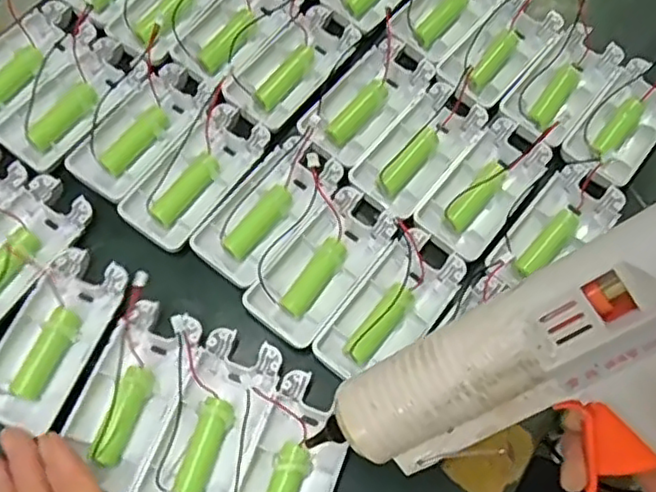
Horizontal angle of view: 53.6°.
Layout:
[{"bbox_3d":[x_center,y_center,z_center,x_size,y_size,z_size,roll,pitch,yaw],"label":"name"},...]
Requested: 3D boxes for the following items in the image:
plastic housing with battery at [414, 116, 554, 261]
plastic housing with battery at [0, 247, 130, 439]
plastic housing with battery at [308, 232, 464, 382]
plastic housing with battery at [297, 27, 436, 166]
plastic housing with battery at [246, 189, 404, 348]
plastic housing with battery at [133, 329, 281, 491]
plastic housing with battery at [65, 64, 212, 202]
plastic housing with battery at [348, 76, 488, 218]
[{"bbox_3d":[0.094,-0.036,0.392,0.044,0.021,0.091,36,69,12],"label":"plastic housing with battery"},{"bbox_3d":[-0.145,0.049,0.346,0.042,0.015,0.094,21,67,6],"label":"plastic housing with battery"},{"bbox_3d":[0.036,0.034,0.362,0.044,0.018,0.095,36,69,12],"label":"plastic housing with battery"},{"bbox_3d":[0.026,-0.094,0.414,0.048,0.017,0.094,40,70,13],"label":"plastic housing with battery"},{"bbox_3d":[-0.004,0.008,0.368,0.048,0.015,0.094,36,69,12],"label":"plastic housing with battery"},{"bbox_3d":[-0.059,0.093,0.335,0.042,0.018,0.093,21,67,6],"label":"plastic housing with battery"},{"bbox_3d":[-0.112,-0.070,0.397,0.047,0.013,0.093,38,69,13],"label":"plastic housing with battery"},{"bbox_3d":[0.057,-0.059,0.403,0.043,0.019,0.090,38,69,13],"label":"plastic housing with battery"}]

